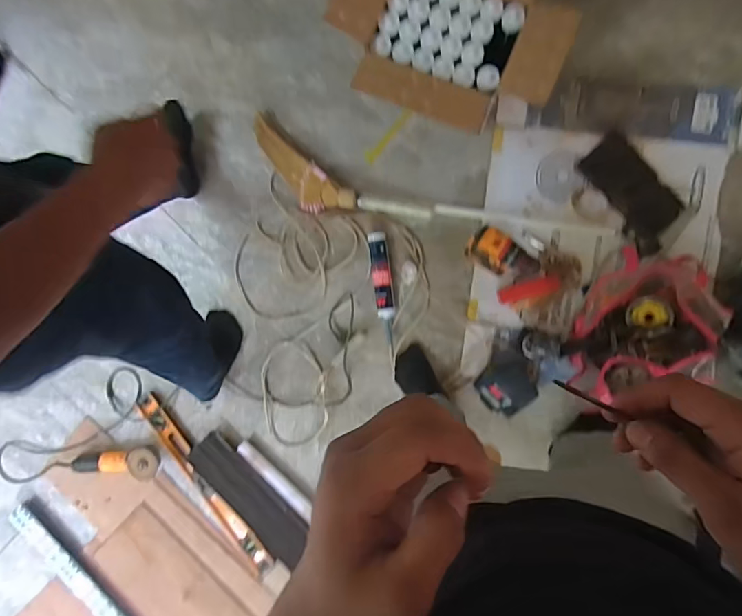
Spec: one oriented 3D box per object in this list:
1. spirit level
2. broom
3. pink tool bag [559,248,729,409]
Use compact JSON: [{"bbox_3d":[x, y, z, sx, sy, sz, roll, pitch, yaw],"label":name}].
[{"bbox_3d":[-0.470,0.498,1.321,0.072,0.022,0.589,-36,88,6],"label":"spirit level"},{"bbox_3d":[0.124,-0.264,1.224,0.969,0.046,0.202,19,94,5],"label":"broom"},{"bbox_3d":[0.639,0.051,1.114,0.280,0.178,0.371,18,94,5],"label":"pink tool bag"}]

